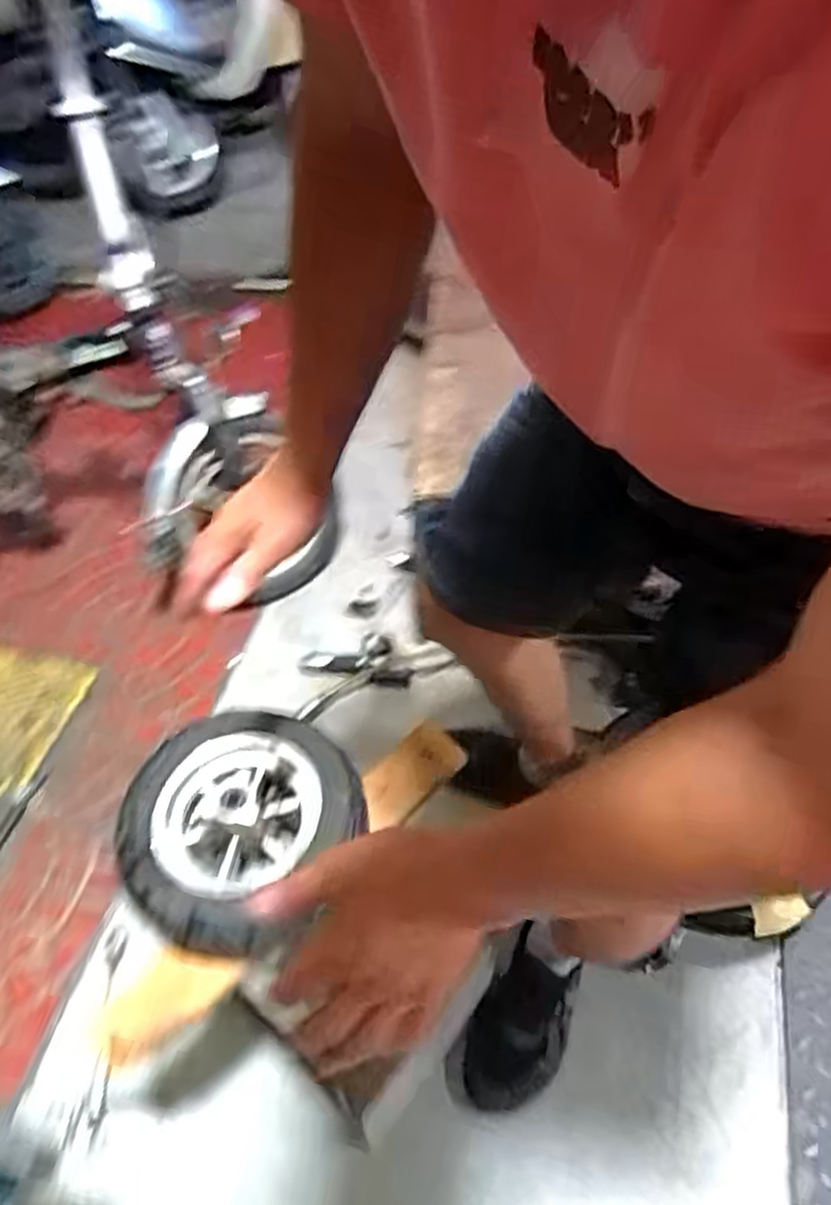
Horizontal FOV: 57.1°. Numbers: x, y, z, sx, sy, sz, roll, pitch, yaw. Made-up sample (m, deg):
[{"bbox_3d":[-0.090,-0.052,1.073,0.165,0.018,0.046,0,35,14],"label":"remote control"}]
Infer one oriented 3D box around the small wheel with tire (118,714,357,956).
[{"bbox_3d":[-0.173,0.230,0.777,0.200,0.106,0.218,-2,50,3],"label":"small wheel with tire"}]

